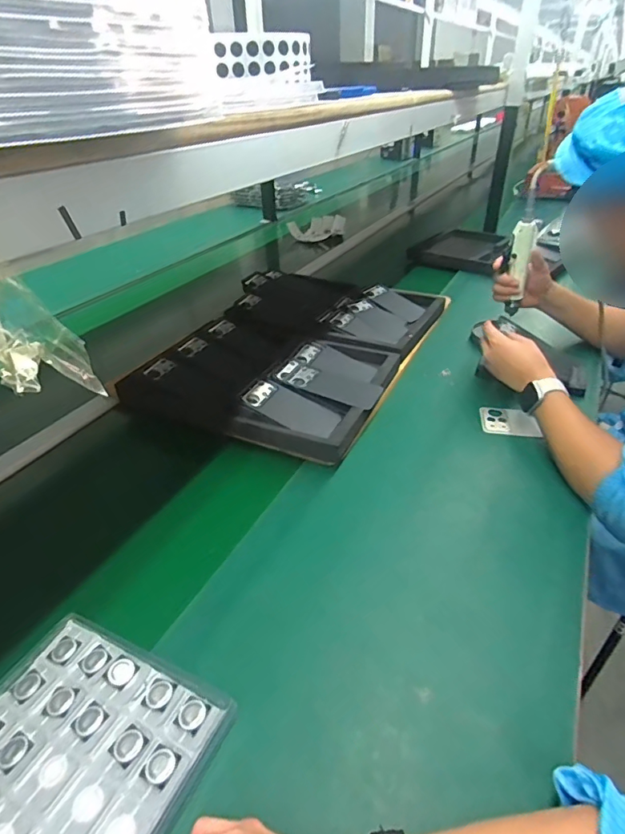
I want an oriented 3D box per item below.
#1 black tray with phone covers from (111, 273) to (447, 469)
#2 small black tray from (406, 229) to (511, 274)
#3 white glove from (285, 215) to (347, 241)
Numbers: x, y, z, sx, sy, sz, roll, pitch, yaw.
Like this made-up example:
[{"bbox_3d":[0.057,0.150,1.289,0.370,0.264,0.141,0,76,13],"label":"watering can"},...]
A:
[{"bbox_3d":[-0.022,-0.154,0.948,0.430,0.065,0.624,15,39,23],"label":"black tray with phone covers"},{"bbox_3d":[0.463,-0.514,1.441,0.260,0.054,0.252,25,43,33],"label":"small black tray"},{"bbox_3d":[0.017,-0.698,1.746,0.167,0.055,0.204,20,42,26],"label":"white glove"}]

